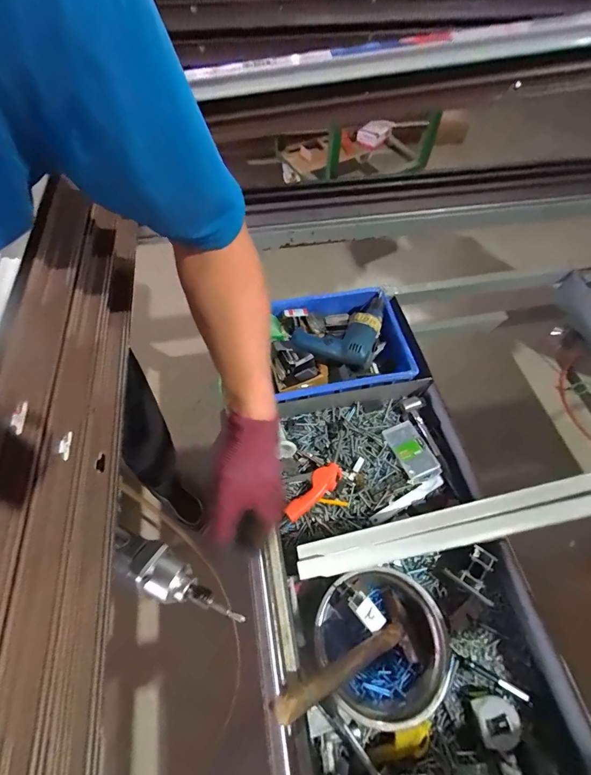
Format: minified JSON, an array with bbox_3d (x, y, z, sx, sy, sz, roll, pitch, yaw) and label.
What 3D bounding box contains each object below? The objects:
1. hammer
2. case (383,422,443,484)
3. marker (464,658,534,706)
[{"bbox_3d":[0.083,0.371,0.483,0.296,0.019,0.090,14,47,-47],"label":"hammer"},{"bbox_3d":[0.249,0.137,0.757,0.072,0.018,0.131,-19,63,-12],"label":"case"},{"bbox_3d":[0.335,0.486,0.581,0.110,0.013,0.013,27,63,13],"label":"marker"}]

